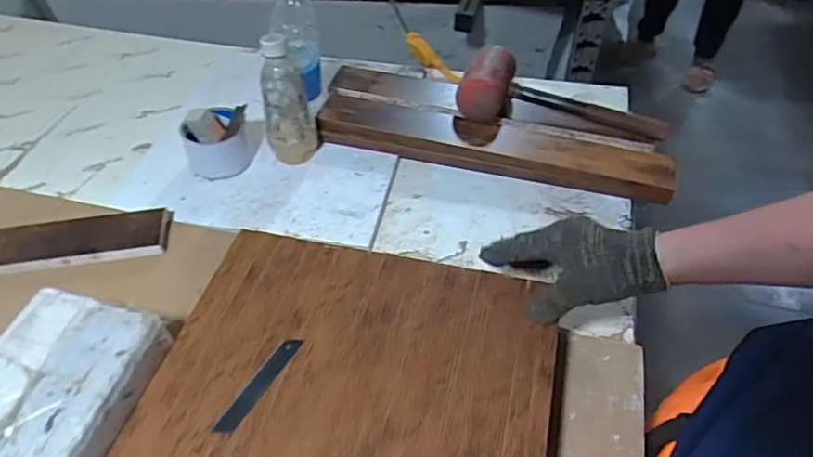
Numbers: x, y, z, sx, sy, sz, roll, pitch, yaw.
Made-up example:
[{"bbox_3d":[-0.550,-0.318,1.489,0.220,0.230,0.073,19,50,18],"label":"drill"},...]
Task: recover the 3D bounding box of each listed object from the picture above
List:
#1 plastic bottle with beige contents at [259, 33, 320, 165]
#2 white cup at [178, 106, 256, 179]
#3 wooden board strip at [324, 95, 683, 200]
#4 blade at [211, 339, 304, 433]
[{"bbox_3d":[-0.150,-0.155,0.734,0.064,0.162,0.053,-12,48,-10],"label":"plastic bottle with beige contents"},{"bbox_3d":[-0.245,-0.111,0.763,0.089,0.069,0.072,-19,50,-17],"label":"white cup"},{"bbox_3d":[0.110,-0.111,0.777,0.451,0.043,0.080,12,48,11],"label":"wooden board strip"},{"bbox_3d":[-0.123,0.130,0.493,0.016,0.004,0.097,22,51,20],"label":"blade"}]

